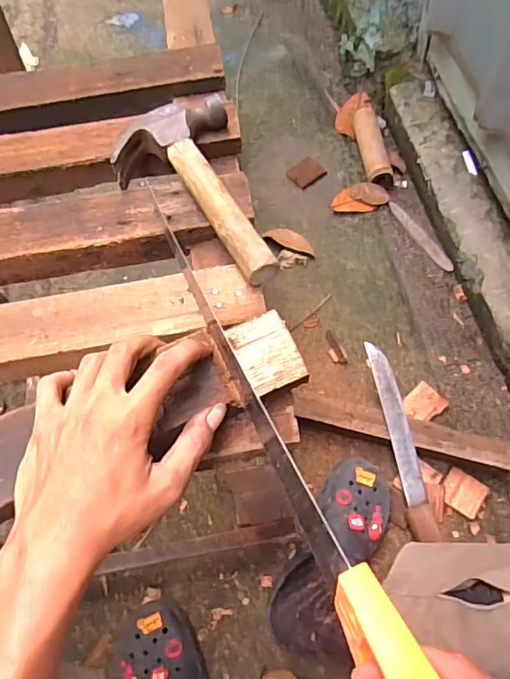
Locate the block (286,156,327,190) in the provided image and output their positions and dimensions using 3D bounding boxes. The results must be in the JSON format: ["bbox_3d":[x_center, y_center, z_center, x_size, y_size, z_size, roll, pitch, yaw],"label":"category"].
[{"bbox_3d":[0.105,-0.341,1.084,0.069,0.013,0.064,-35,65,-14],"label":"block"}]

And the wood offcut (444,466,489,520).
[{"bbox_3d":[0.305,0.226,0.776,0.057,0.017,0.055,30,68,18],"label":"wood offcut"}]

